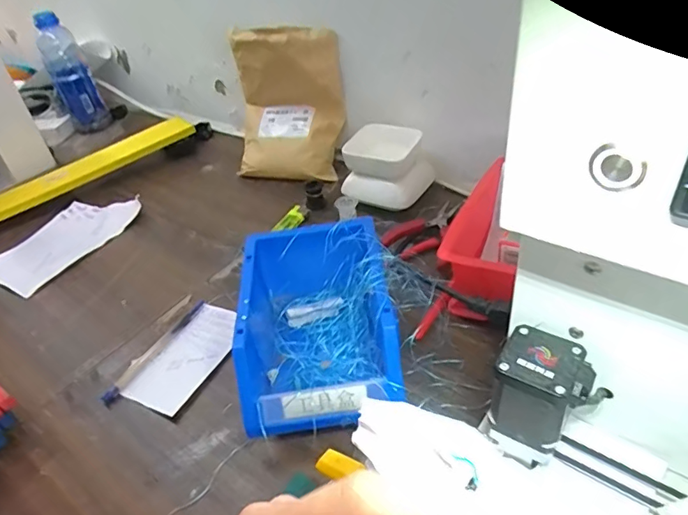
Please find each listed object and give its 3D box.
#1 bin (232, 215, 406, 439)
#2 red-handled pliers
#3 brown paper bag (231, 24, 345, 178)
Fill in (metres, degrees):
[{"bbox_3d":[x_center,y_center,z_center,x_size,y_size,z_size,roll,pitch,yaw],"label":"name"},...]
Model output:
[{"bbox_3d":[-0.019,0.056,0.429,0.126,0.082,0.180,-9,38,1],"label":"bin"},{"bbox_3d":[0.091,-0.030,0.559,0.108,0.020,0.039,-29,43,-22],"label":"red-handled pliers"},{"bbox_3d":[-0.086,-0.197,0.683,0.159,0.203,0.080,9,42,22],"label":"brown paper bag"}]

